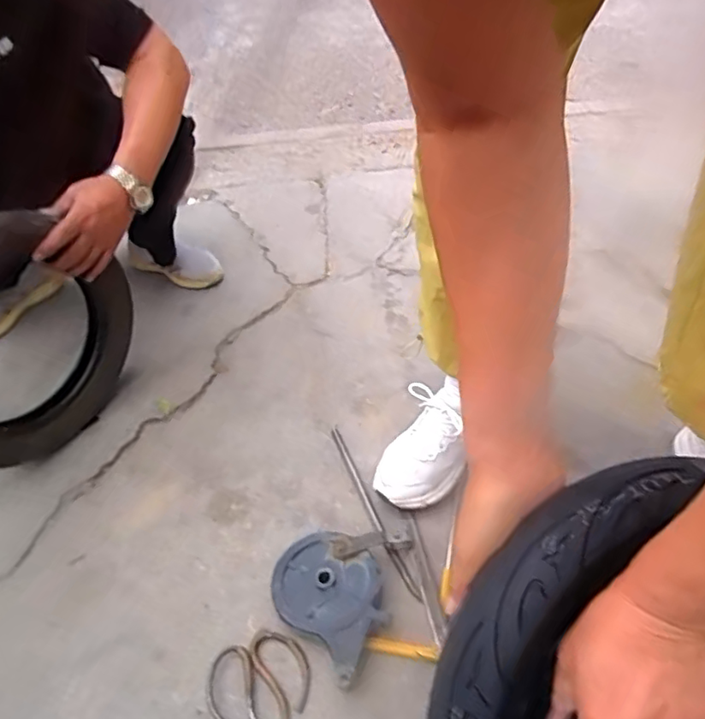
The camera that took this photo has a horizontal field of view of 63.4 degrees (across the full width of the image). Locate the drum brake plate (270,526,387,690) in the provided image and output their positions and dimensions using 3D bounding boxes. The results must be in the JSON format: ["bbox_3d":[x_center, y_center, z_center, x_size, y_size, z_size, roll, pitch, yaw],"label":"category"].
[{"bbox_3d":[-0.022,0.281,0.686,0.162,0.029,0.123,31,54,35],"label":"drum brake plate"}]

